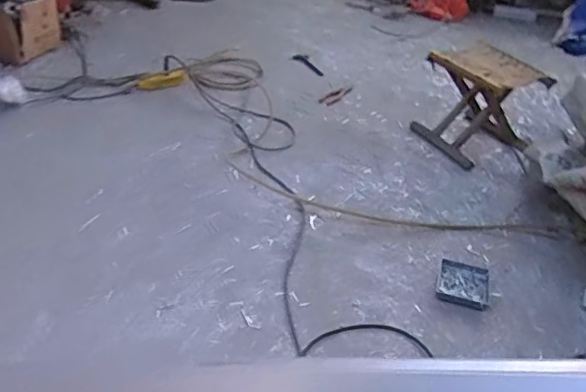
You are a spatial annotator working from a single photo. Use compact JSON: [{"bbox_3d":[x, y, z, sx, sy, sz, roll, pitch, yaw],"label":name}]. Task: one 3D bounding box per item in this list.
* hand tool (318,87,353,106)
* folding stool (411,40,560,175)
[{"bbox_3d":[0.151,-0.345,1.962,0.046,0.010,0.180,29,43,25],"label":"hand tool"},{"bbox_3d":[0.567,-0.275,1.705,0.284,0.262,0.256,-12,40,-22],"label":"folding stool"}]

